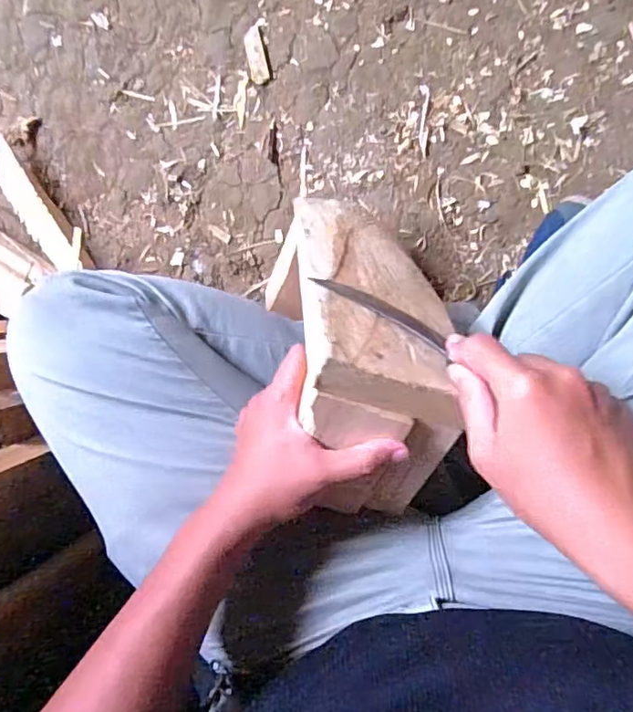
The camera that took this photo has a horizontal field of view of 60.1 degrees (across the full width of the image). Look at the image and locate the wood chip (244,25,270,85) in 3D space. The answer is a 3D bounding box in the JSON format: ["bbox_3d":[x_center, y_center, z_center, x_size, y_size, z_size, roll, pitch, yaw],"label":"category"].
[{"bbox_3d":[-0.067,-0.336,0.612,0.021,0.007,0.060,-9,91,8],"label":"wood chip"}]

